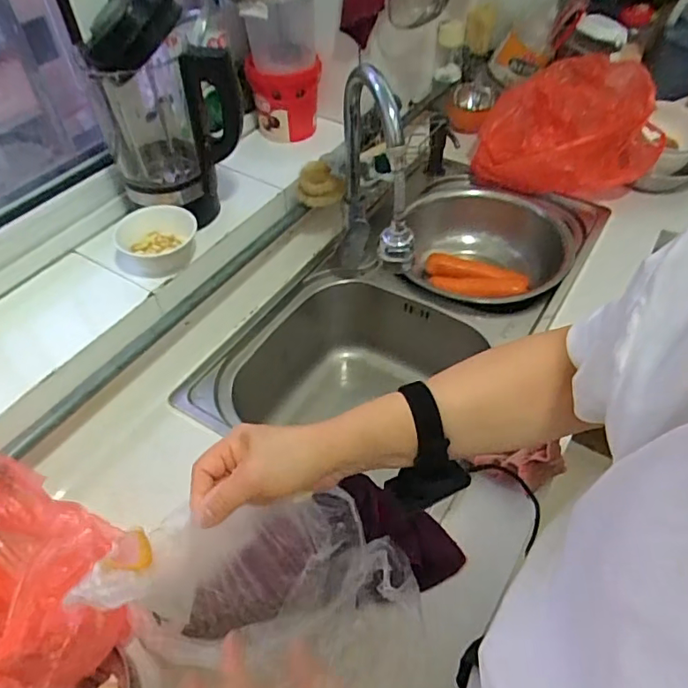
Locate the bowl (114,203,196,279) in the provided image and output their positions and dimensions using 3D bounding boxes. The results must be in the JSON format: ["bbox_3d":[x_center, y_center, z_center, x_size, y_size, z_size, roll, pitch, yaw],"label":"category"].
[{"bbox_3d":[-0.272,-0.142,0.772,0.116,0.071,0.089,-5,49,-2],"label":"bowl"}]

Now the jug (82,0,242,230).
[{"bbox_3d":[-0.253,-0.323,0.749,0.136,0.272,0.146,33,57,27],"label":"jug"}]

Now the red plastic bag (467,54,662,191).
[{"bbox_3d":[0.439,-0.425,1.026,0.309,0.164,0.274,20,52,18],"label":"red plastic bag"}]

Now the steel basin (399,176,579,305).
[{"bbox_3d":[0.243,-0.161,0.984,0.291,0.103,0.301,-1,49,1],"label":"steel basin"}]

